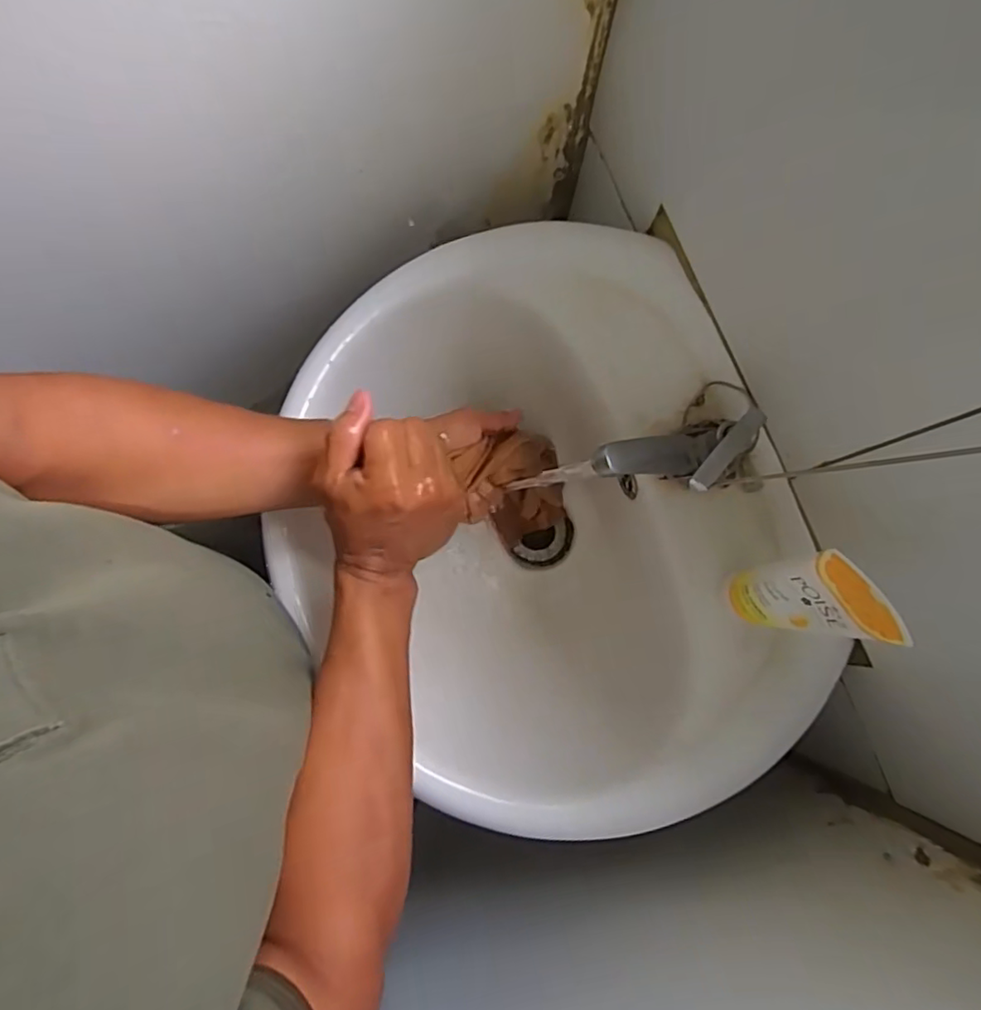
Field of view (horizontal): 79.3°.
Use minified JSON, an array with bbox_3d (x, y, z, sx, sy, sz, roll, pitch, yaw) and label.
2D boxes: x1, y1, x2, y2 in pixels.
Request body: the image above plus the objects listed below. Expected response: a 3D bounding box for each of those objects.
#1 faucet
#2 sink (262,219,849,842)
[{"bbox_3d":[0.135,-0.030,0.432,0.118,0.061,0.053,-19,80,-5],"label":"faucet"},{"bbox_3d":[0.027,0.023,0.525,0.360,0.155,0.467,-19,80,-5],"label":"sink"}]

